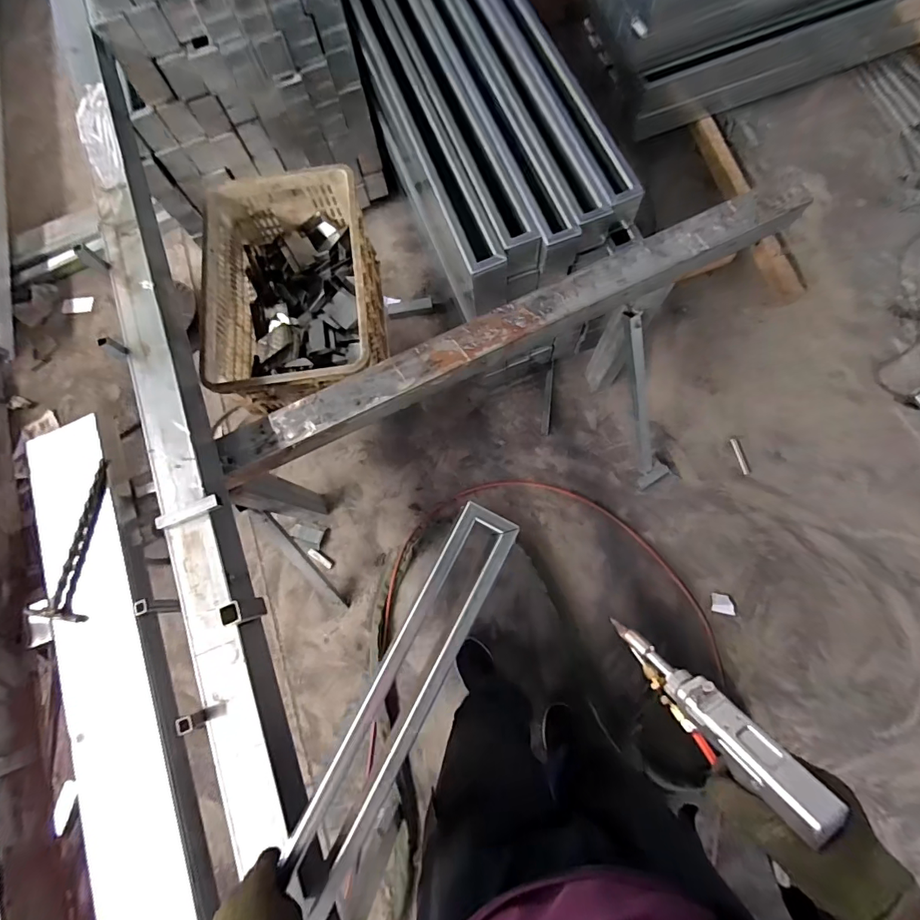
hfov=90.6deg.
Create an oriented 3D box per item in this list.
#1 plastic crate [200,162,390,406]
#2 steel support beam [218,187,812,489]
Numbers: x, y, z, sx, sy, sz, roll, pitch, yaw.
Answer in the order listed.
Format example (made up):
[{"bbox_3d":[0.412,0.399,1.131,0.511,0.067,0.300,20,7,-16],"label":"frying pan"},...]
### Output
[{"bbox_3d":[-0.383,-0.396,1.093,0.354,0.241,0.531,-6,75,3],"label":"plastic crate"},{"bbox_3d":[0.096,-0.263,0.931,1.246,0.096,0.100,-26,83,-2],"label":"steel support beam"}]

